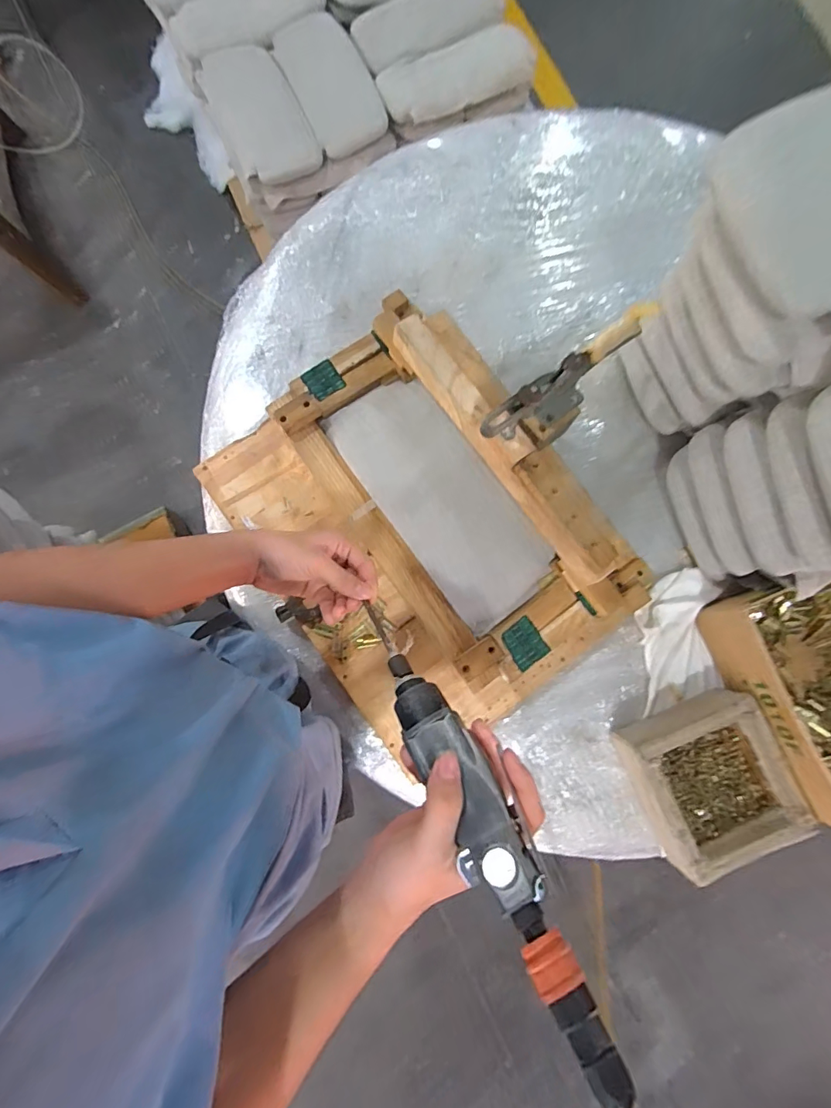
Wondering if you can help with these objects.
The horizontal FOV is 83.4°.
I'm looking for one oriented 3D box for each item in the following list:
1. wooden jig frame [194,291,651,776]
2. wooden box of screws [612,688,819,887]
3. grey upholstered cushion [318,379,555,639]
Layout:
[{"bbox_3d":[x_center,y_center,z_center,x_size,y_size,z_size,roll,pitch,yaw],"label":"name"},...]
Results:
[{"bbox_3d":[0.006,-0.039,0.610,0.407,0.146,0.522,-34,82,-5],"label":"wooden jig frame"},{"bbox_3d":[0.372,0.288,0.596,0.168,0.069,0.177,-20,81,-3],"label":"wooden box of screws"},{"bbox_3d":[0.030,-0.078,0.615,0.149,0.031,0.351,-35,81,-5],"label":"grey upholstered cushion"}]

